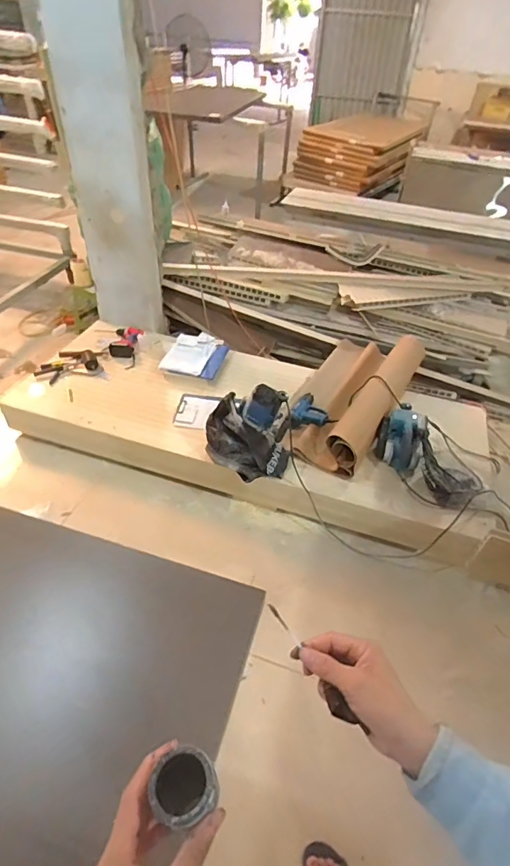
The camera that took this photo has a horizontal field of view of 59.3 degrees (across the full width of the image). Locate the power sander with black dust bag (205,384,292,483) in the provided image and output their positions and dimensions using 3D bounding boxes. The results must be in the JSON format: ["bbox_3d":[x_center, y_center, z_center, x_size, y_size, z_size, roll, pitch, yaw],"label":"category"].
[{"bbox_3d":[-0.031,-0.015,1.801,0.338,0.295,0.270,3,43,-1],"label":"power sander with black dust bag"}]

